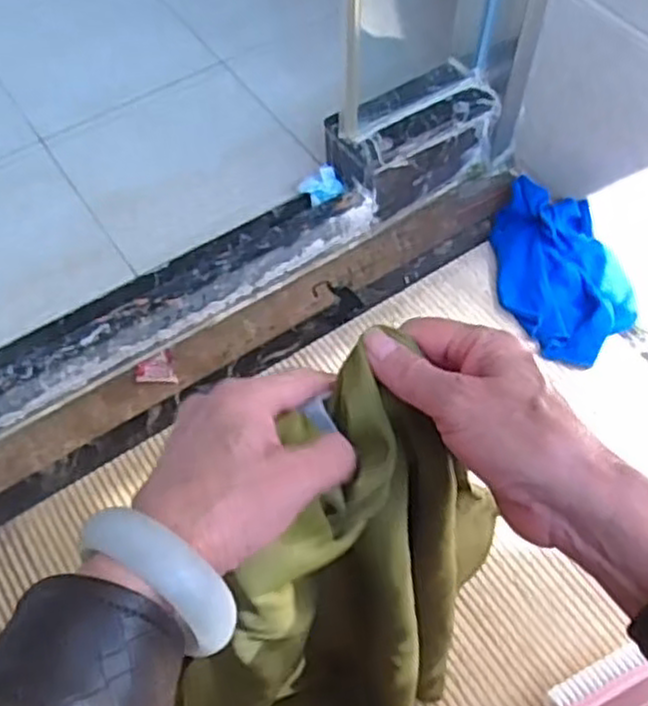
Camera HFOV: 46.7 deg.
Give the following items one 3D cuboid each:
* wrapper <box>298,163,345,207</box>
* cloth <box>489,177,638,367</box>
[{"bbox_3d":[-0.004,-0.222,0.997,0.047,0.020,0.056,-23,62,-13],"label":"wrapper"},{"bbox_3d":[0.290,-0.105,0.927,0.152,0.062,0.278,-1,59,0],"label":"cloth"}]

